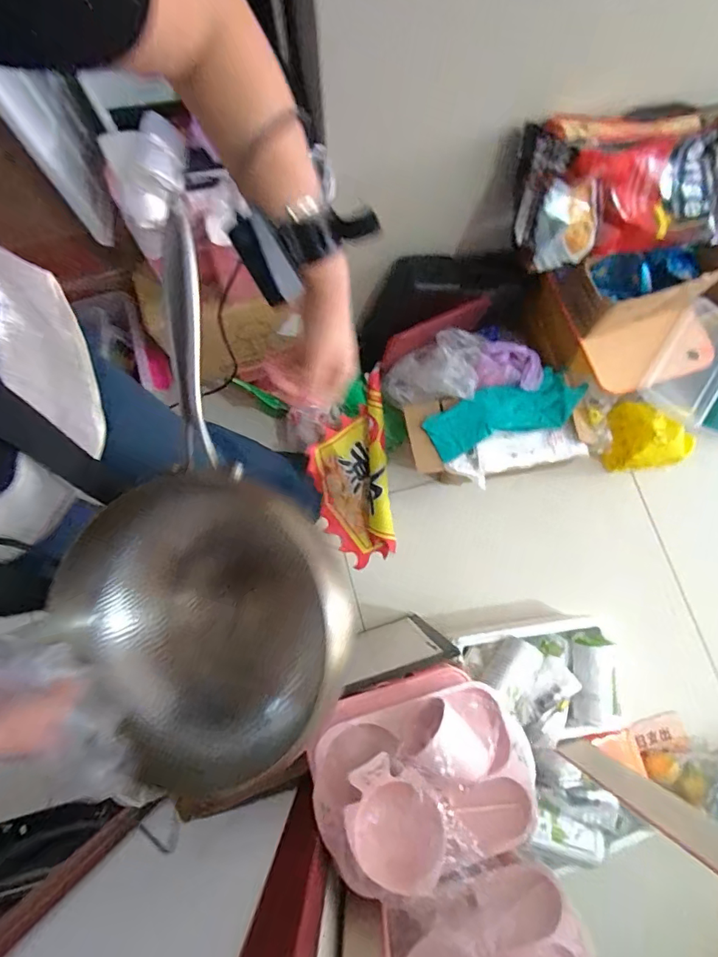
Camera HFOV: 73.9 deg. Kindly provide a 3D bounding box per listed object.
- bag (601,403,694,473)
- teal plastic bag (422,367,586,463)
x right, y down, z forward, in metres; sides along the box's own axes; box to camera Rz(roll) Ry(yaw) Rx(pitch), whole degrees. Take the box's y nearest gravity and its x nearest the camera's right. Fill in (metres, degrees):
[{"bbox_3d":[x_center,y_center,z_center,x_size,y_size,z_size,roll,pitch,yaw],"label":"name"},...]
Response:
[{"bbox_3d":[0.710,-0.092,1.180,0.208,0.204,0.128,30,77,7],"label":"bag"},{"bbox_3d":[0.344,-0.151,1.110,0.367,0.059,0.135,-19,76,-5],"label":"teal plastic bag"}]

